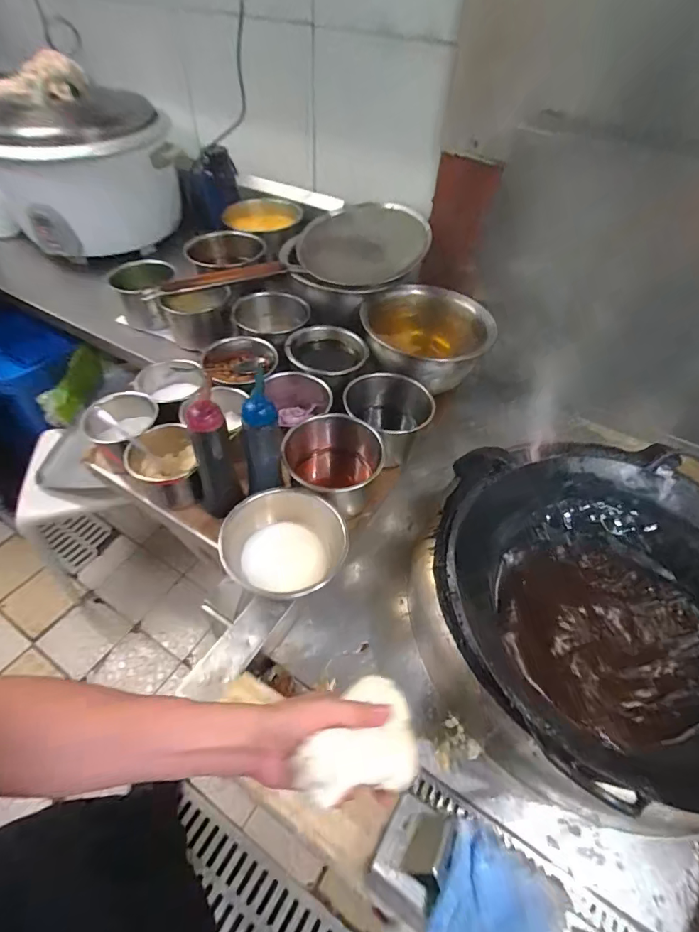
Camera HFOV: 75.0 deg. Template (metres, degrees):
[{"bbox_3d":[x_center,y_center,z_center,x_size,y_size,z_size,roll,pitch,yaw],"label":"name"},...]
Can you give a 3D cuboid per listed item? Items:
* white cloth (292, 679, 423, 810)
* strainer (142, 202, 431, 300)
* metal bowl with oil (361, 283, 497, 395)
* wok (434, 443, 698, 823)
[{"bbox_3d":[0.005,0.238,0.397,0.104,0.051,0.084,-12,50,-14],"label":"white cloth"},{"bbox_3d":[-0.124,-0.447,0.955,0.568,0.098,0.226,-19,52,-19],"label":"strainer"},{"bbox_3d":[0.157,-0.258,0.922,0.231,0.109,0.222,2,48,-2],"label":"metal bowl with oil"},{"bbox_3d":[0.350,0.167,0.592,0.430,0.097,0.446,2,48,-2],"label":"wok"}]

